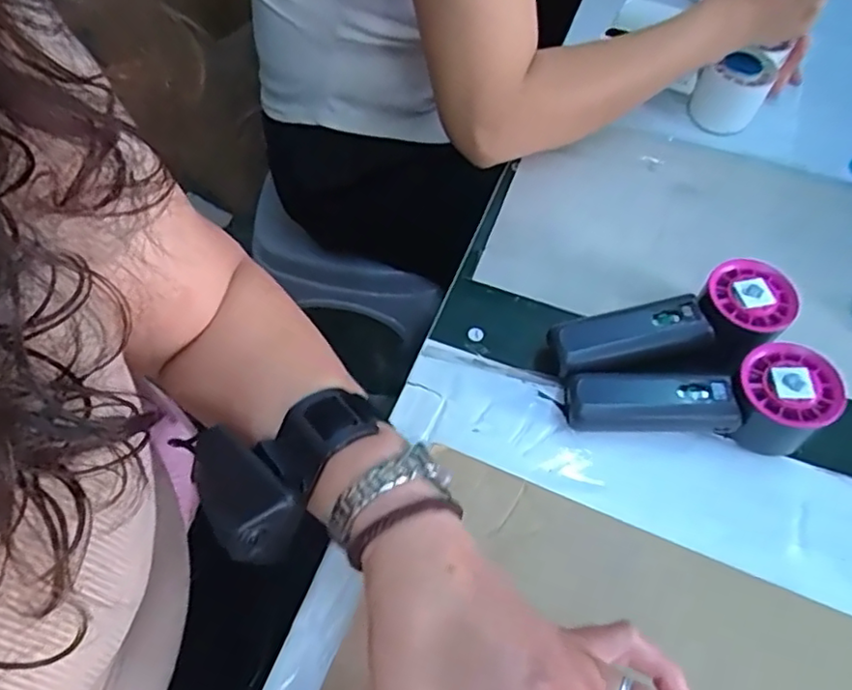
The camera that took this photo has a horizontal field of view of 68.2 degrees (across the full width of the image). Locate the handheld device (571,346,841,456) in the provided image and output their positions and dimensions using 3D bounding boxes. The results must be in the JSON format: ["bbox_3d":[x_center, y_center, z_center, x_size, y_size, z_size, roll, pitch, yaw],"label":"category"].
[{"bbox_3d":[0.170,0.037,0.394,0.152,0.056,0.051,0,59,-3],"label":"handheld device"}]

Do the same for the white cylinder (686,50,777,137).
[{"bbox_3d":[0.264,-0.220,0.549,0.058,0.055,0.056,26,61,12],"label":"white cylinder"}]

